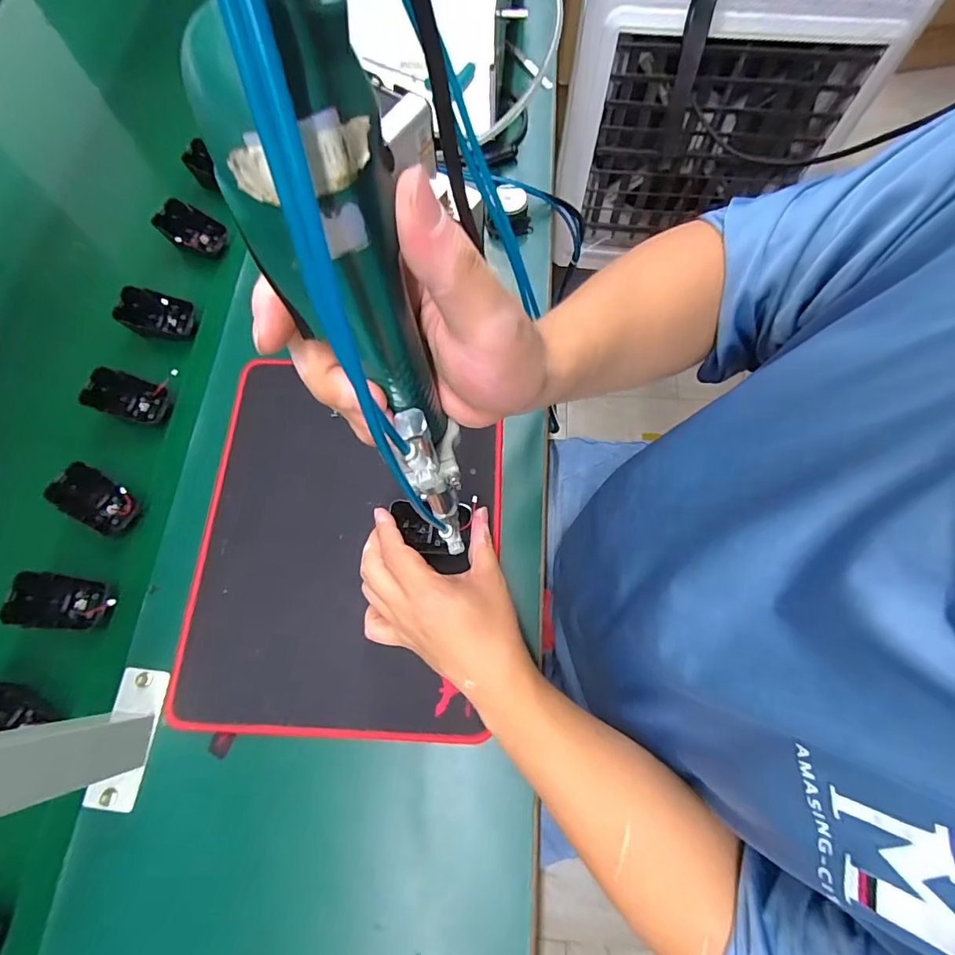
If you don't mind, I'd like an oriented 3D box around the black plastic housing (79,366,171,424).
[{"bbox_3d":[-0.340,-0.080,0.465,0.067,0.030,0.042,9,71,4],"label":"black plastic housing"}]

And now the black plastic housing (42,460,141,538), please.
[{"bbox_3d":[-0.345,0.024,0.435,0.069,0.035,0.048,28,73,10],"label":"black plastic housing"}]

